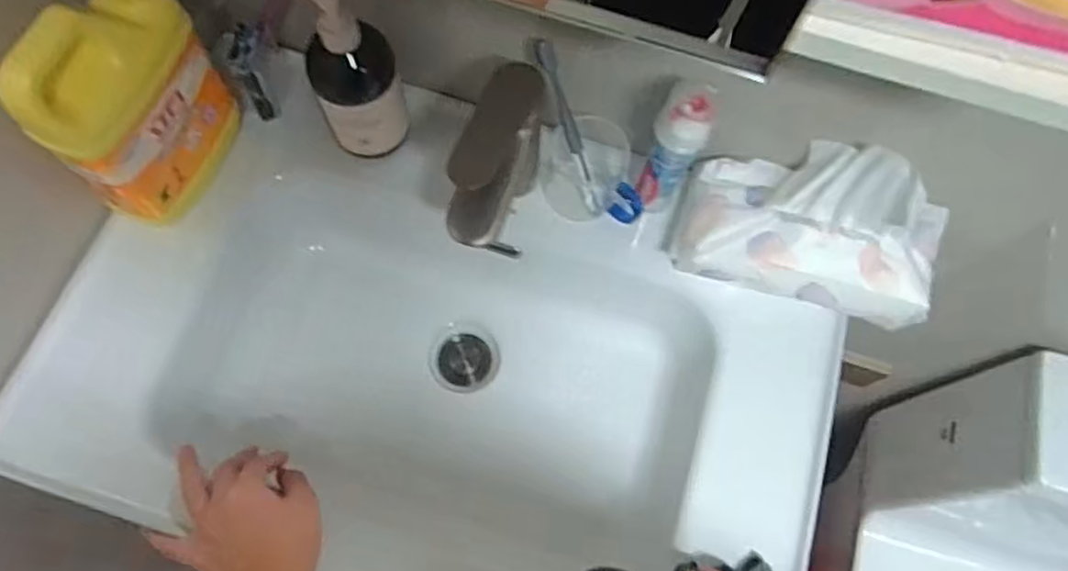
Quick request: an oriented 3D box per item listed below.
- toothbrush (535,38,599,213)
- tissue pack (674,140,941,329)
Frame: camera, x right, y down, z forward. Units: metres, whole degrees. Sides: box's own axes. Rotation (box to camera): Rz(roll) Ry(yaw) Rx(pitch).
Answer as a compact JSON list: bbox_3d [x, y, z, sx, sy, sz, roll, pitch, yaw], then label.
[{"bbox_3d":[0.032,-0.135,0.604,0.016,0.173,0.012,-35,41,-14],"label":"toothbrush"},{"bbox_3d":[0.243,-0.056,0.582,0.215,0.118,0.114,18,70,4],"label":"tissue pack"}]

